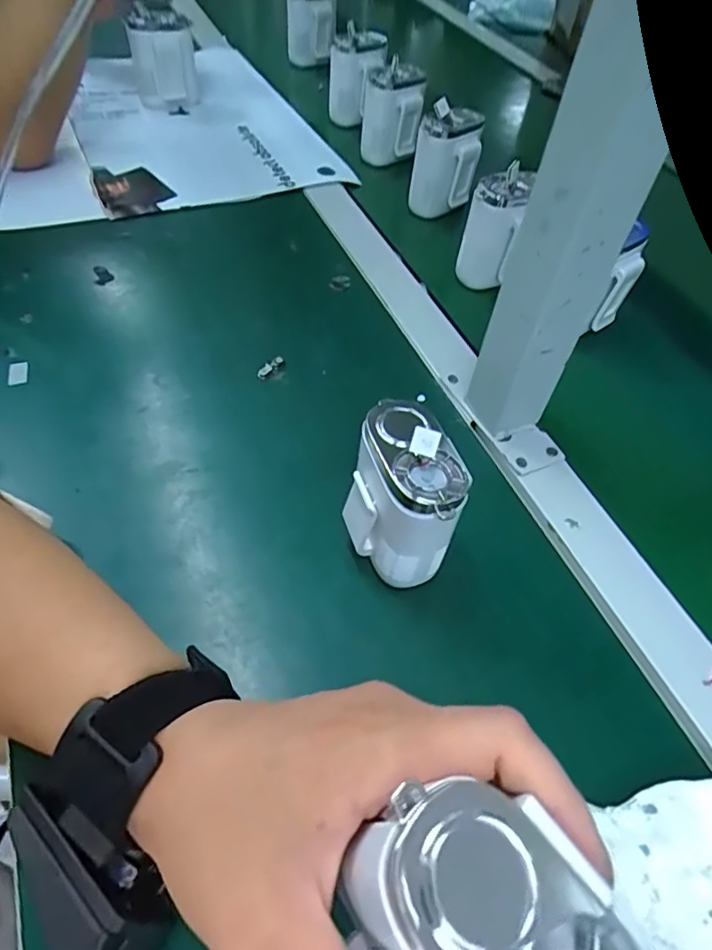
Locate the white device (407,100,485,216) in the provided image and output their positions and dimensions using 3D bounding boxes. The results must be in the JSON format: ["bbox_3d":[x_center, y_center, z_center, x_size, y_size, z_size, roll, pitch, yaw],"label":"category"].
[{"bbox_3d":[0.084,-0.295,0.533,0.060,0.082,0.059,10,53,3],"label":"white device"}]

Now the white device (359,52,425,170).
[{"bbox_3d":[0.037,-0.373,0.587,0.060,0.084,0.043,6,53,0],"label":"white device"}]

